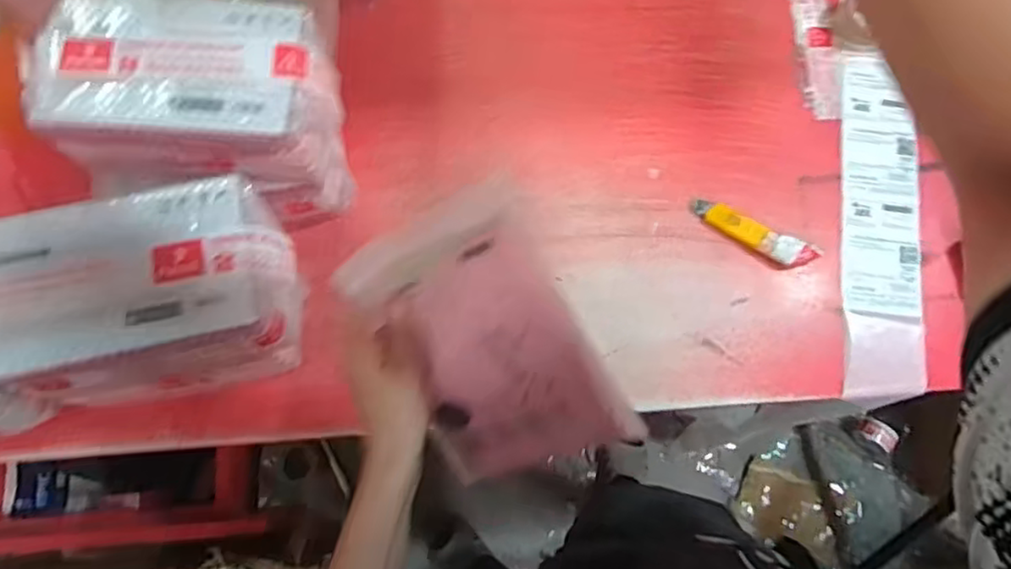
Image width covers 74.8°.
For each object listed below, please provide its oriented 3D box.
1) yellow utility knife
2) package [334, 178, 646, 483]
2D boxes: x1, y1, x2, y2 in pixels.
[{"bbox_3d":[0.316,-0.063,0.837,0.159,0.025,0.035,27,78,6],"label":"yellow utility knife"},{"bbox_3d":[-0.021,0.052,0.544,0.180,0.037,0.230,-24,100,29],"label":"package"}]

